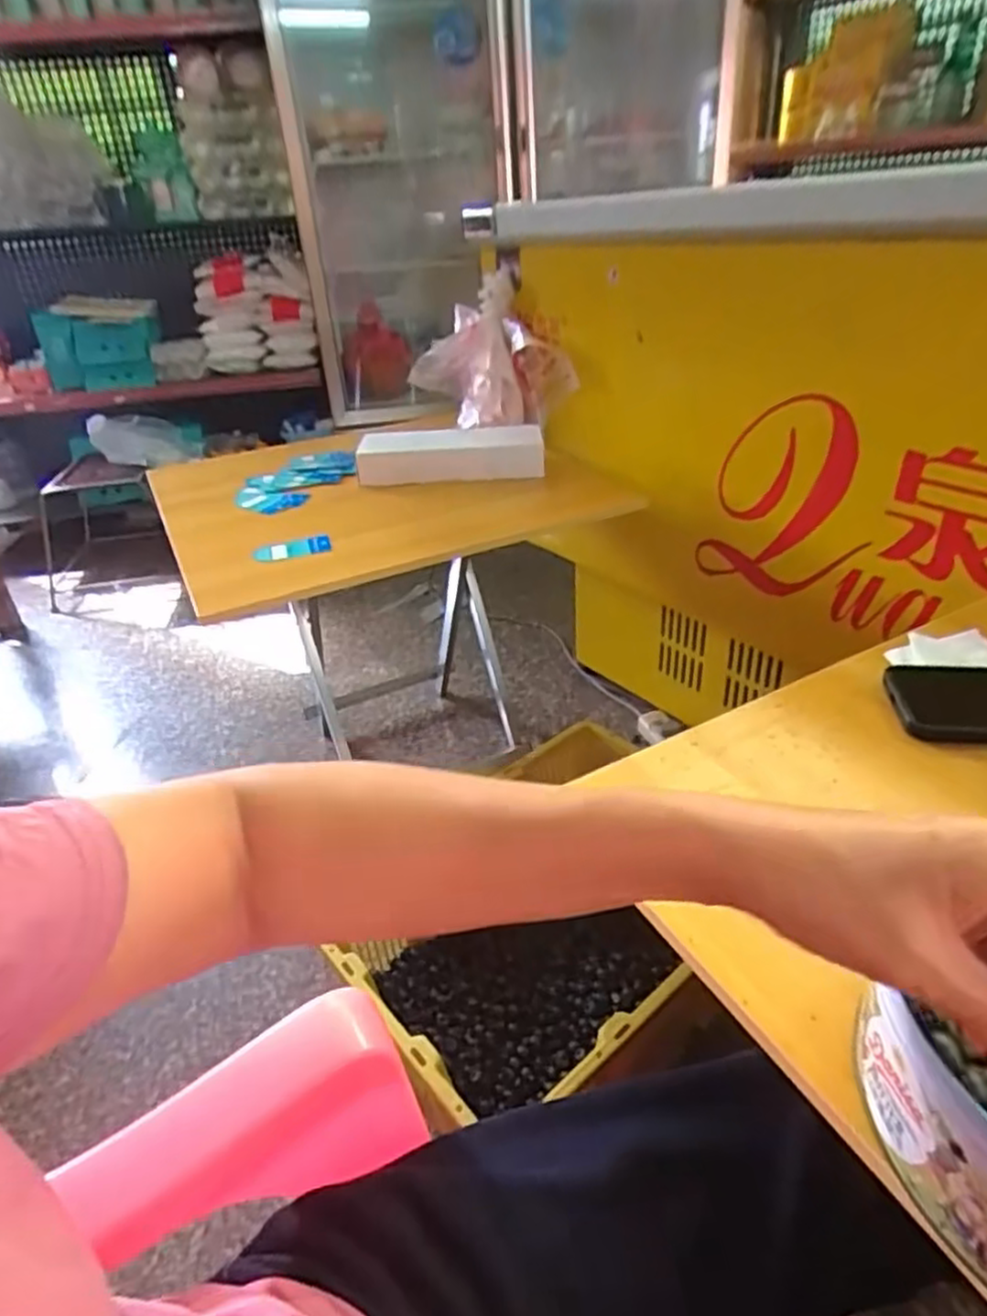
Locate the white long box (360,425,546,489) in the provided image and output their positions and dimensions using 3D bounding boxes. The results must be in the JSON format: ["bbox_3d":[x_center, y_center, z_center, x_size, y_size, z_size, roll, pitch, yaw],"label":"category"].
[{"bbox_3d":[-0.064,-0.317,1.125,0.279,0.056,0.103,-1,33,7],"label":"white long box"}]

